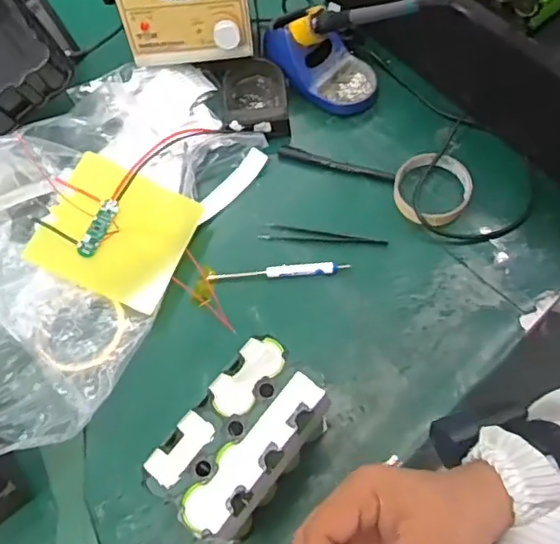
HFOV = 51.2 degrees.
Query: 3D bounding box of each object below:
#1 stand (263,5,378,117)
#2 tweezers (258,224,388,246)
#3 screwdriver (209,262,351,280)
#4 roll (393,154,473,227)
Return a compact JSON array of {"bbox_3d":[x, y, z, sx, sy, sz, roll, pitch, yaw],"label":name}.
[{"bbox_3d":[0.051,-0.259,0.694,0.091,0.076,0.145,-36,69,-12],"label":"stand"},{"bbox_3d":[0.046,-0.041,0.633,0.135,0.007,0.019,4,66,5],"label":"tweezers"},{"bbox_3d":[-0.002,-0.001,0.617,0.146,0.009,0.015,-3,66,2],"label":"screwdriver"},{"bbox_3d":[0.168,-0.090,0.635,0.084,0.021,0.082,-1,66,3],"label":"roll"}]

